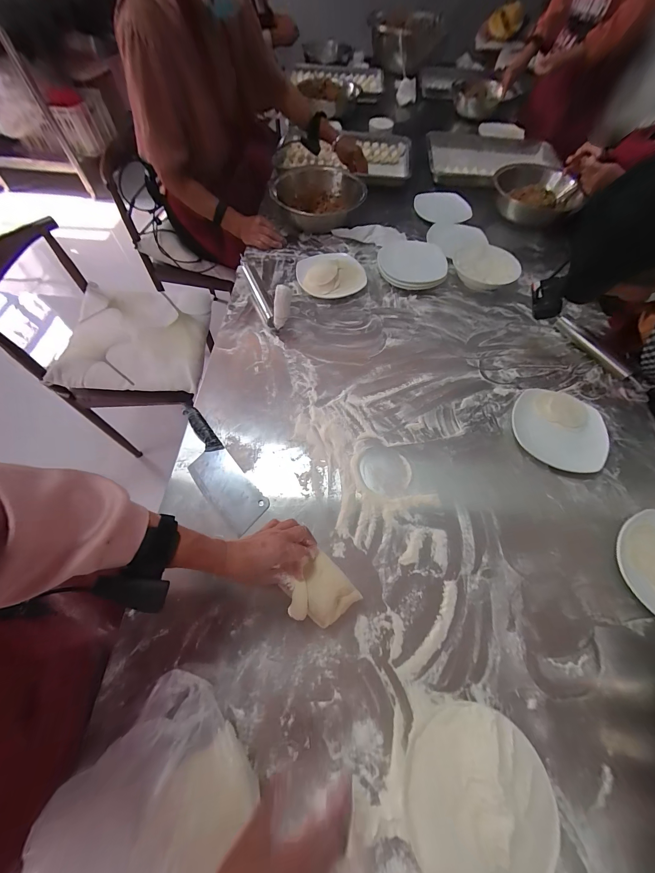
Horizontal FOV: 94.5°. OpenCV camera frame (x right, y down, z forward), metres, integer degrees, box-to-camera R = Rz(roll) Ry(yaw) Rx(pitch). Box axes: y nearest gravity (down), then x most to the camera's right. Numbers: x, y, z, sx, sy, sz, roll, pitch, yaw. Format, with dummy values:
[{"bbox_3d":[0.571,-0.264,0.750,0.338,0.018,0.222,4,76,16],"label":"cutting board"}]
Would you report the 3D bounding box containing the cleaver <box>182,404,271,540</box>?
[{"bbox_3d":[-0.219,0.059,0.580,0.081,0.032,0.267,-38,70,-19],"label":"cleaver"}]

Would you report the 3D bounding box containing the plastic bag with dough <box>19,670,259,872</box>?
[{"bbox_3d":[-0.189,0.405,0.336,0.170,0.131,0.162,33,66,15],"label":"plastic bag with dough"}]

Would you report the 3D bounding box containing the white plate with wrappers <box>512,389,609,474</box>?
[{"bbox_3d":[0.490,-0.022,0.639,0.177,0.023,0.194,1,63,-1],"label":"white plate with wrappers"}]

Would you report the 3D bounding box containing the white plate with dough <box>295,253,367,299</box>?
[{"bbox_3d":[0.007,-0.461,0.838,0.181,0.045,0.182,1,63,-1],"label":"white plate with dough"}]

